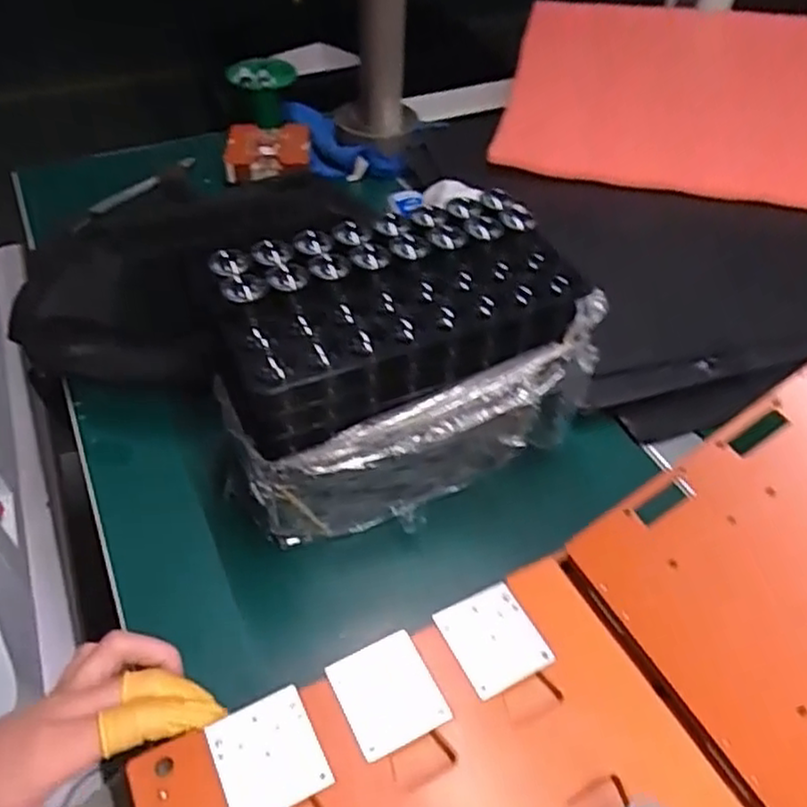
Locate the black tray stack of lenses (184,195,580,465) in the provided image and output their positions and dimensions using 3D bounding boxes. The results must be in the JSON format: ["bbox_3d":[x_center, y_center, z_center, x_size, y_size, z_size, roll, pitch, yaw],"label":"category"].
[{"bbox_3d":[-0.006,-0.052,0.391,0.197,0.064,0.094,-20,50,-19],"label":"black tray stack of lenses"}]

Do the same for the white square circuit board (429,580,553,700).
[{"bbox_3d":[0.045,0.117,0.357,0.045,0.004,0.048,-19,49,-19],"label":"white square circuit board"}]

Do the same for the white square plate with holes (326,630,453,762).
[{"bbox_3d":[-0.008,0.137,0.338,0.044,0.004,0.048,-20,50,-19],"label":"white square plate with holes"}]

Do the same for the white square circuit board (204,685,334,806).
[{"bbox_3d":[-0.060,0.156,0.317,0.044,0.004,0.047,-20,50,-20],"label":"white square circuit board"}]

